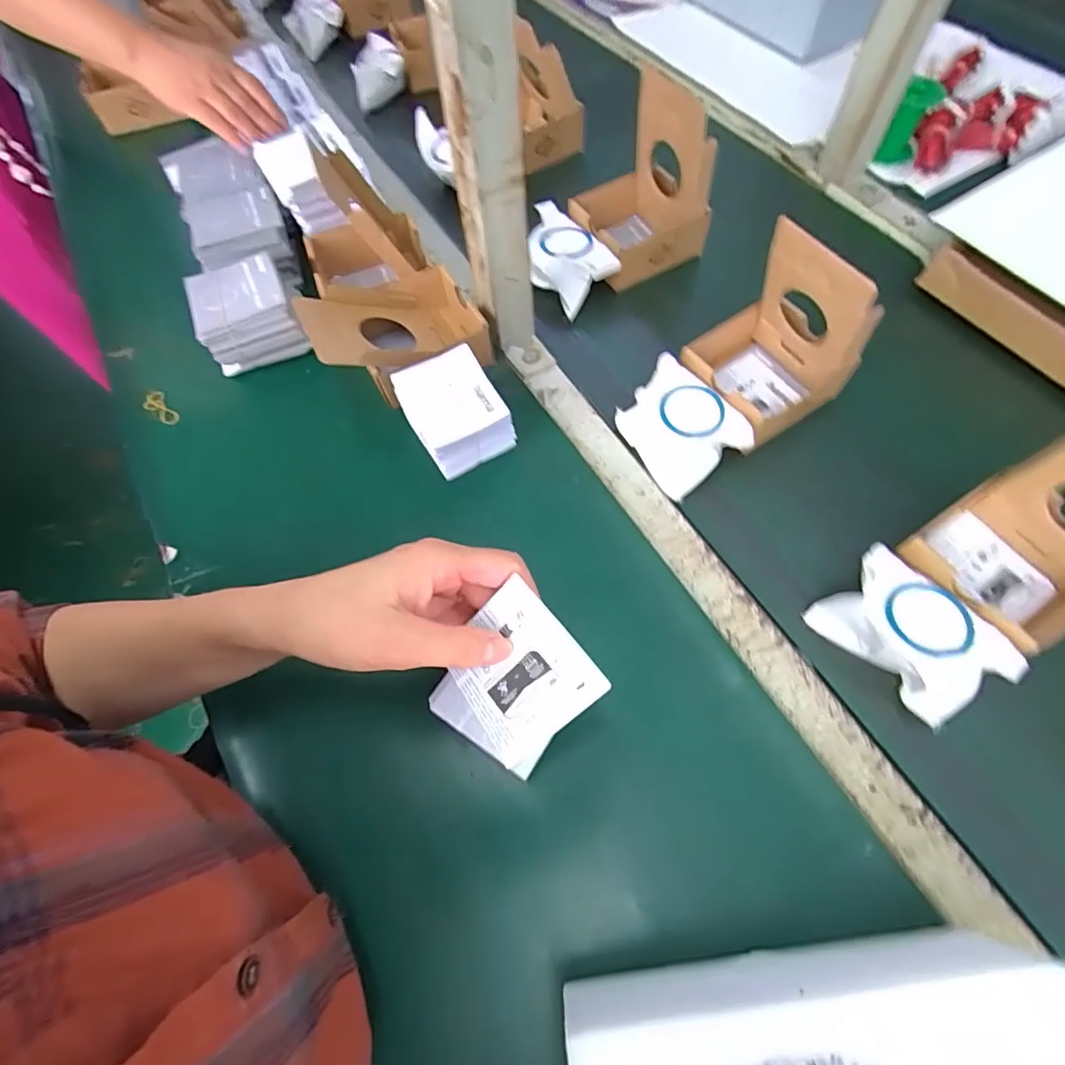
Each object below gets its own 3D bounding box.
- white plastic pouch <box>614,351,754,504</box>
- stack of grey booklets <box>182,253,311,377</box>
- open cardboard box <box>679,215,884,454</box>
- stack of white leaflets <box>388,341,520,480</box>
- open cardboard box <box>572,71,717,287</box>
[{"bbox_3d":[0.127,-0.089,0.457,0.083,0.020,0.100,-40,72,15],"label":"white plastic pouch"},{"bbox_3d":[-0.279,-0.213,0.519,0.088,0.051,0.100,-26,65,-9],"label":"stack of grey booklets"},{"bbox_3d":[0.203,-0.163,0.428,0.114,0.131,0.102,-33,67,-12],"label":"open cardboard box"},{"bbox_3d":[-0.068,-0.103,0.459,0.074,0.066,0.076,-30,66,-11],"label":"stack of white leaflets"},{"bbox_3d":[0.112,-0.348,0.544,0.113,0.147,0.101,-21,65,-7],"label":"open cardboard box"}]

